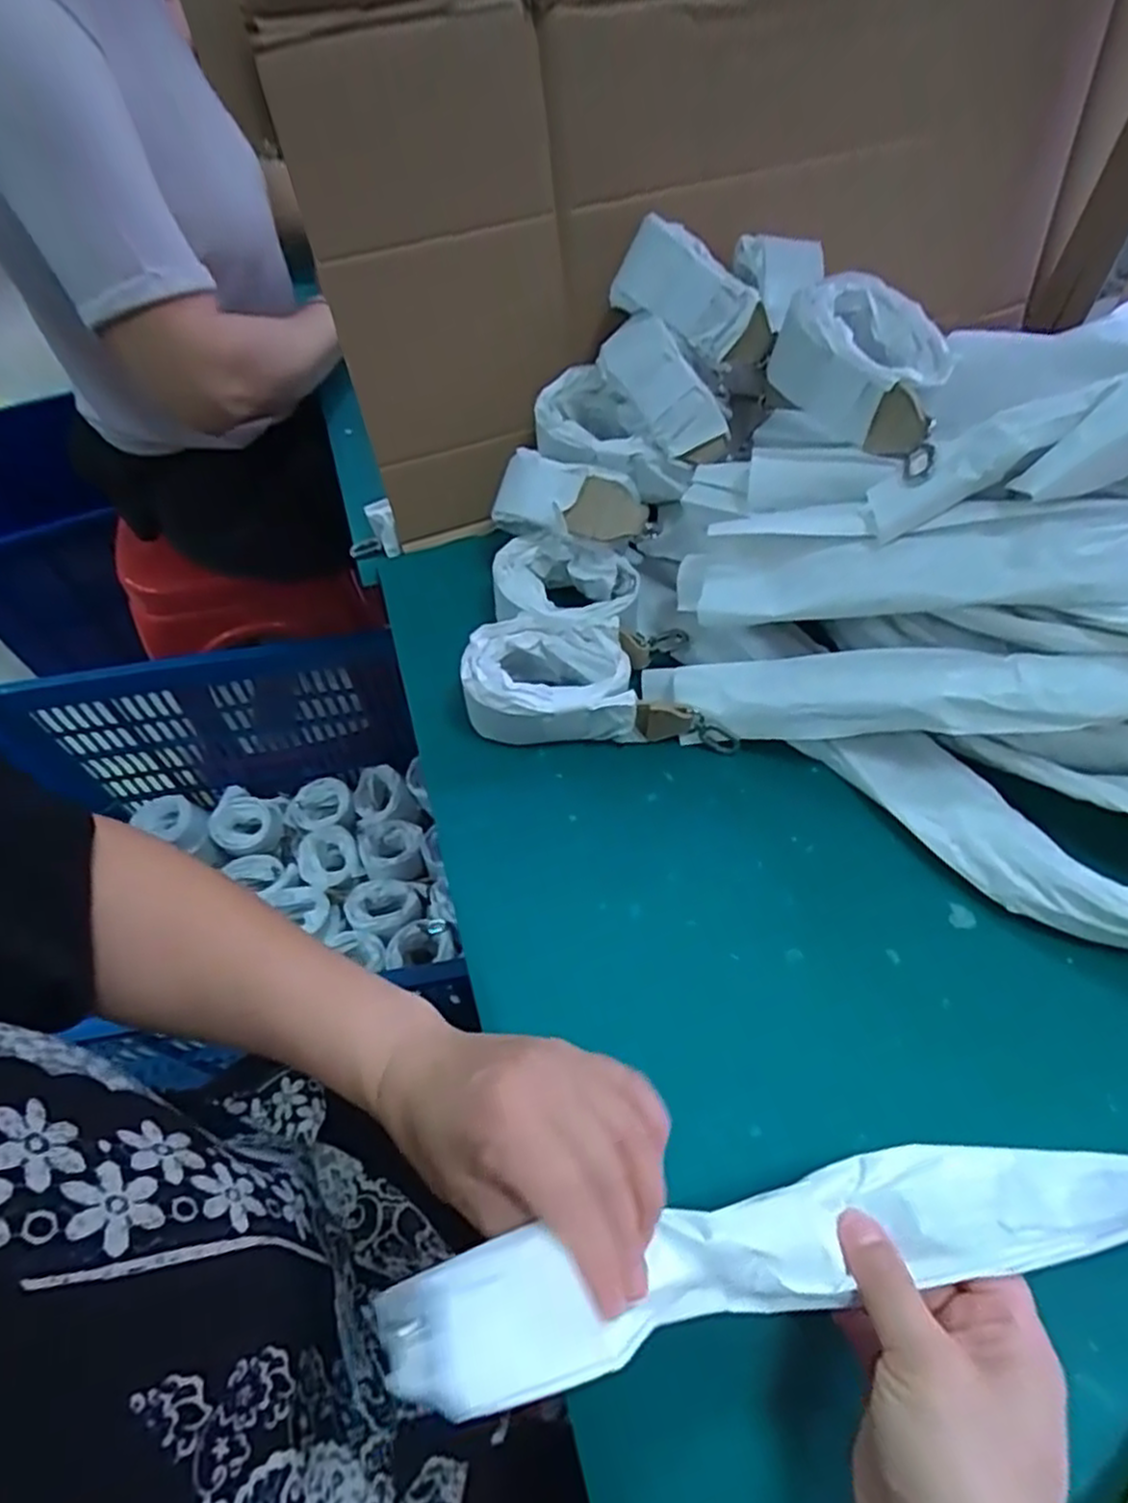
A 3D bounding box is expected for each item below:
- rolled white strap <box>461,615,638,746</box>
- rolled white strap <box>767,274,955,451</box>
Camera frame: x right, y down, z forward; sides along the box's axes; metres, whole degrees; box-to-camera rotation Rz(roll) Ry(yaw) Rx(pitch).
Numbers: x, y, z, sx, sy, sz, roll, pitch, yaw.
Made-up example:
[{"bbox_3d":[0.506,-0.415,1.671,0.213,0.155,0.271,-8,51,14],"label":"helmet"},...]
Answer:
[{"bbox_3d":[-0.010,-0.044,0.477,0.101,0.056,0.071,-5,56,0],"label":"rolled white strap"},{"bbox_3d":[0.175,-0.231,0.445,0.096,0.067,0.084,9,57,9],"label":"rolled white strap"}]

